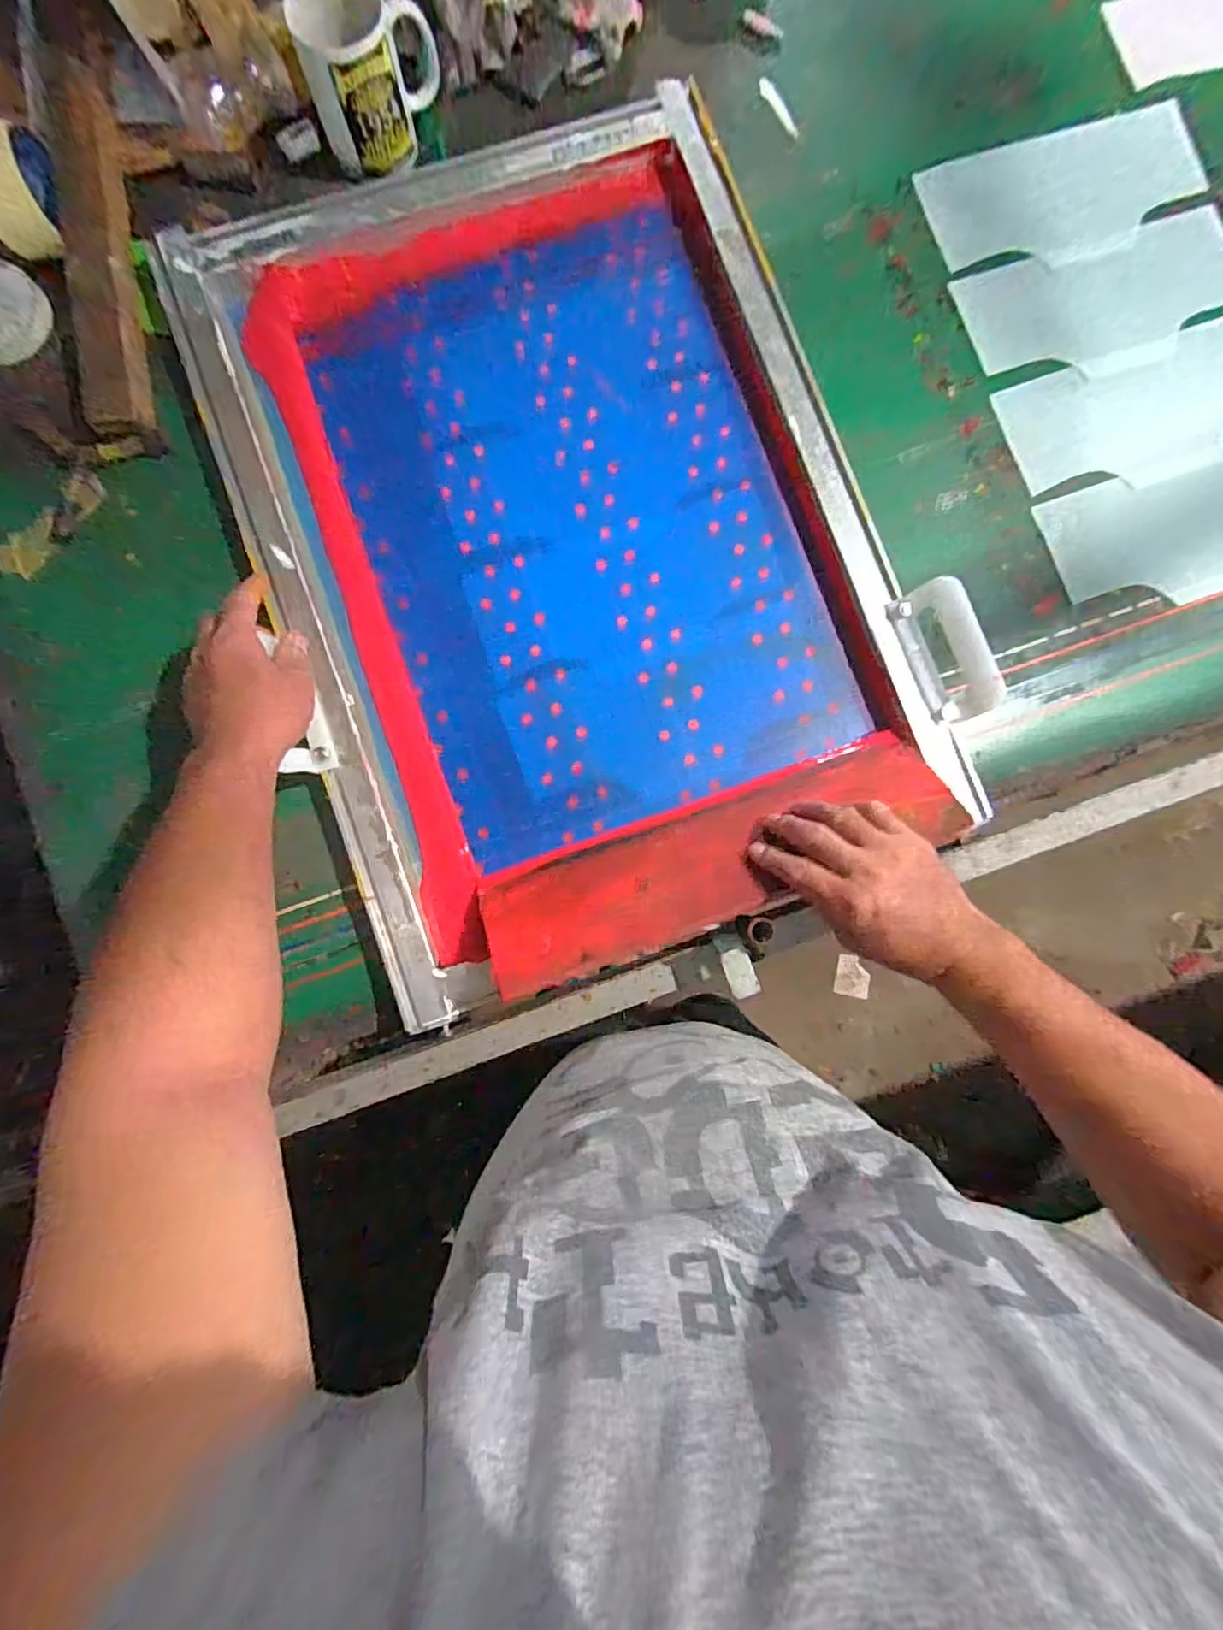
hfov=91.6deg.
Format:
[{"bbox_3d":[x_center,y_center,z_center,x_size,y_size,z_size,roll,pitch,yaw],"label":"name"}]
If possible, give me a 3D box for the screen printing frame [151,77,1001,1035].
[{"bbox_3d":[-0.044,-0.250,0.542,0.541,0.045,0.729,-21,85,-4],"label":"screen printing frame"}]

